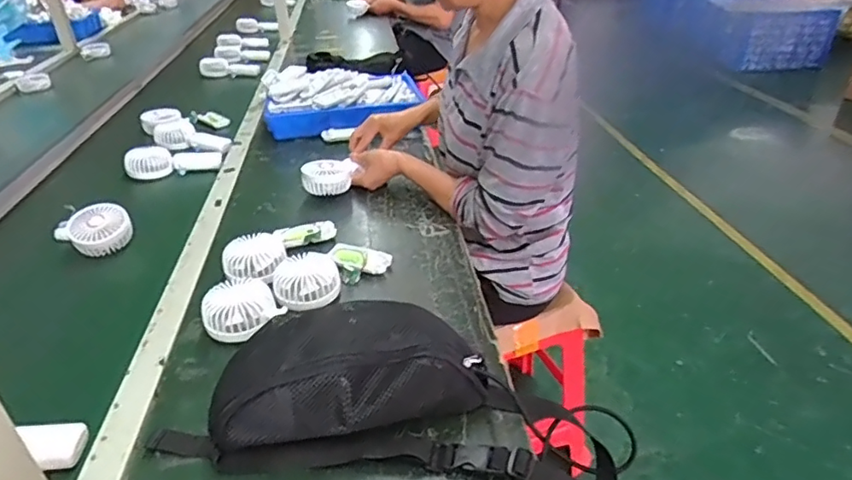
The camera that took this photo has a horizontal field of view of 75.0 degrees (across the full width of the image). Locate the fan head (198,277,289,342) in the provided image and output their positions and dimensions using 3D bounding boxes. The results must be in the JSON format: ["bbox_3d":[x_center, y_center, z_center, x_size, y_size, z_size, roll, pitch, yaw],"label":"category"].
[{"bbox_3d":[-0.235,0.089,0.707,0.094,0.048,0.078,-20,39,-27],"label":"fan head"}]

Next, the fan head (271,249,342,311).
[{"bbox_3d":[-0.163,0.058,0.757,0.090,0.049,0.083,-11,35,-15],"label":"fan head"}]

